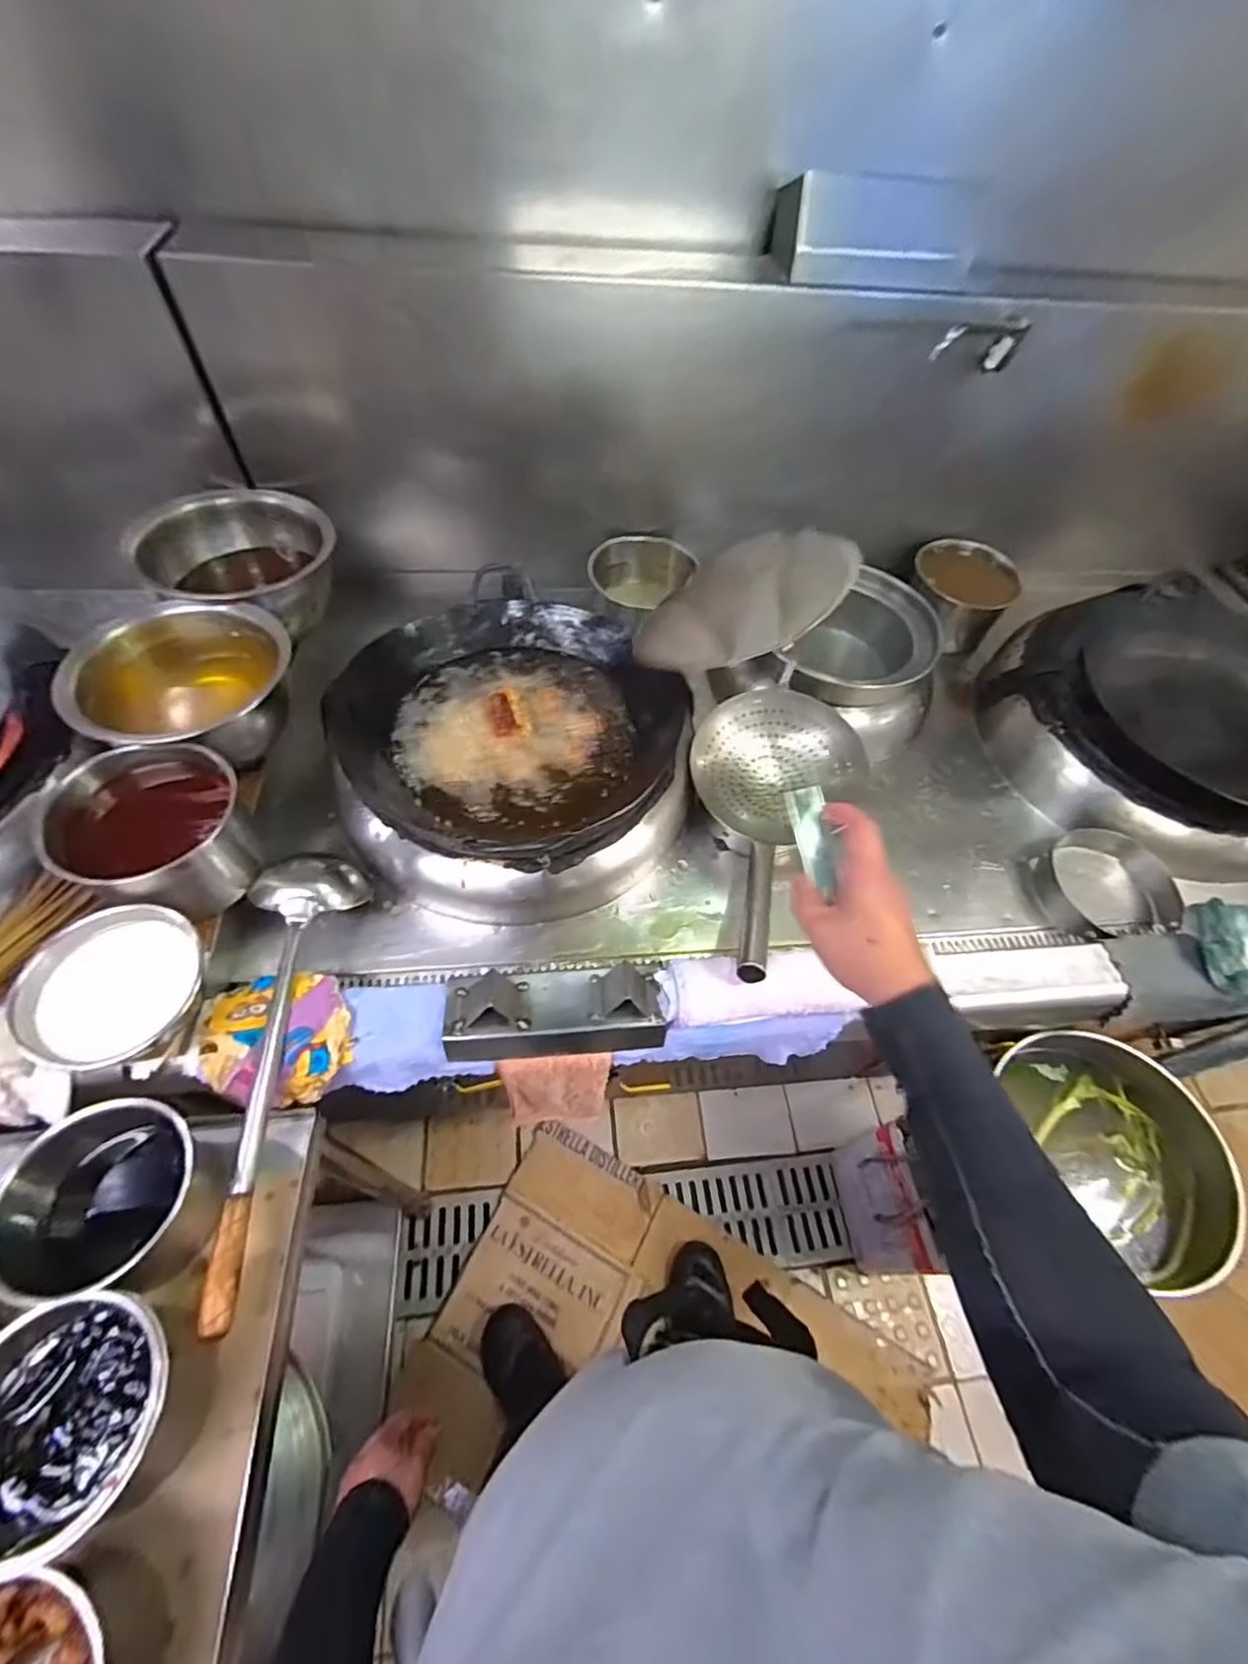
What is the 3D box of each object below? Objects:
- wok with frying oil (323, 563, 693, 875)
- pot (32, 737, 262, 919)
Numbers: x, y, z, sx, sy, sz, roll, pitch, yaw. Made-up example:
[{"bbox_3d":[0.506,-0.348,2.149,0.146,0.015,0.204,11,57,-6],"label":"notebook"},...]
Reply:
[{"bbox_3d":[-0.145,-0.148,0.860,0.390,0.117,0.397,2,56,-3],"label":"wok with frying oil"},{"bbox_3d":[-0.552,-0.002,0.744,0.179,0.127,0.177,20,56,9],"label":"pot"}]

